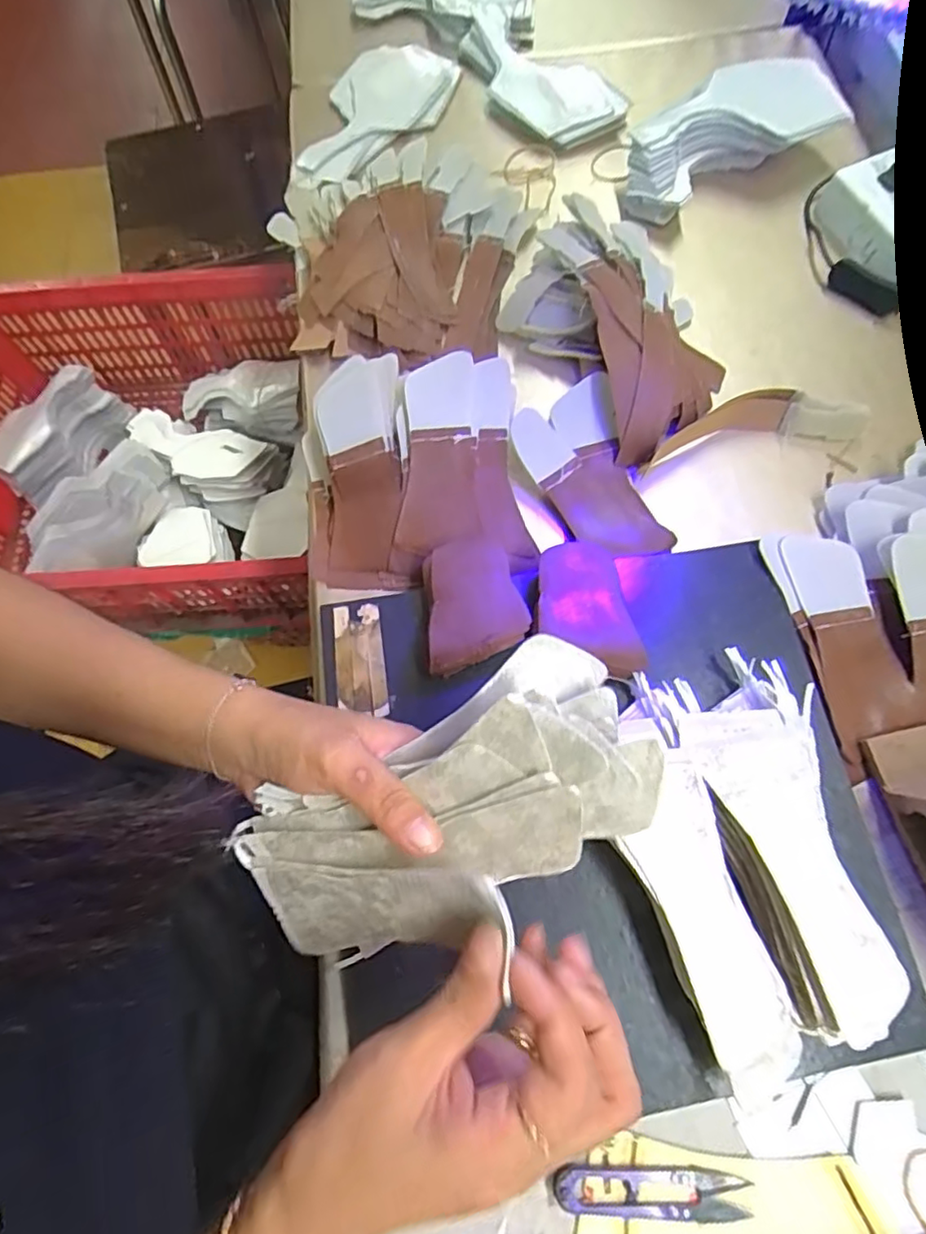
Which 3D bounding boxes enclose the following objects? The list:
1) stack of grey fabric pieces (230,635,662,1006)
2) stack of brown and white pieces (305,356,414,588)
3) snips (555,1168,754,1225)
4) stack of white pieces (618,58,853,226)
[{"bbox_3d":[-0.013,0.092,0.275,0.194,0.058,0.093,-31,72,12],"label":"stack of grey fabric pieces"},{"bbox_3d":[-0.081,-0.103,0.448,0.078,0.058,0.163,-4,71,-1],"label":"stack of brown and white pieces"},{"bbox_3d":[0.097,0.298,0.317,0.098,0.009,0.021,2,71,2],"label":"snips"},{"bbox_3d":[0.227,-0.422,0.544,0.199,0.054,0.086,-32,73,-10],"label":"stack of white pieces"}]

